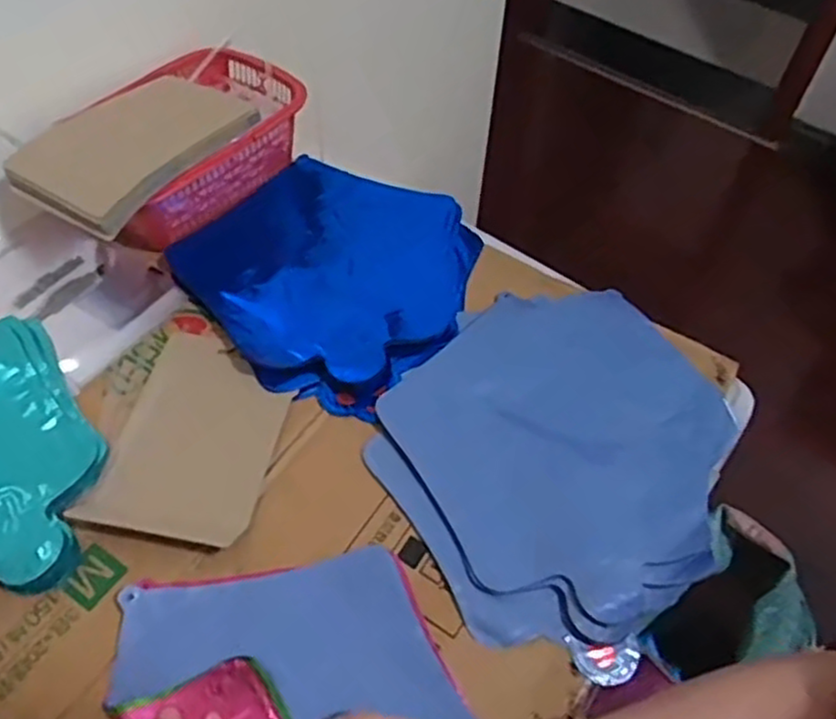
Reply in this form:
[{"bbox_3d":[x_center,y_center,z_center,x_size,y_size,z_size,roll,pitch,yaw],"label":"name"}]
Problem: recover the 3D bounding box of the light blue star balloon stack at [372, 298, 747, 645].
[{"bbox_3d":[0.107,0.061,0.535,0.257,0.017,0.243,-28,60,-21],"label":"light blue star balloon stack"}]

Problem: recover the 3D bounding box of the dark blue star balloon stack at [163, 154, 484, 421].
[{"bbox_3d":[-0.073,-0.079,0.617,0.231,0.017,0.226,32,58,19],"label":"dark blue star balloon stack"}]

